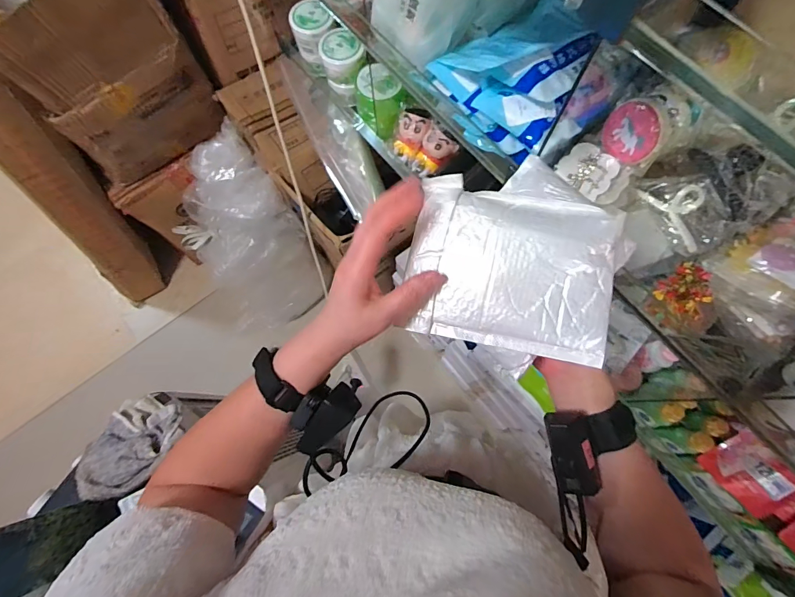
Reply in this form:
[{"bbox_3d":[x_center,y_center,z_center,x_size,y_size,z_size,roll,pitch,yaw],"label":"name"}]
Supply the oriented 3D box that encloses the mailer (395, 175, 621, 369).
[{"bbox_3d":[0.093,-0.024,0.322,0.164,0.020,0.131,10,95,10],"label":"mailer"}]

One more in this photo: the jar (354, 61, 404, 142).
[{"bbox_3d":[-0.036,-0.406,0.784,0.078,0.101,0.109,-43,77,-11],"label":"jar"}]

